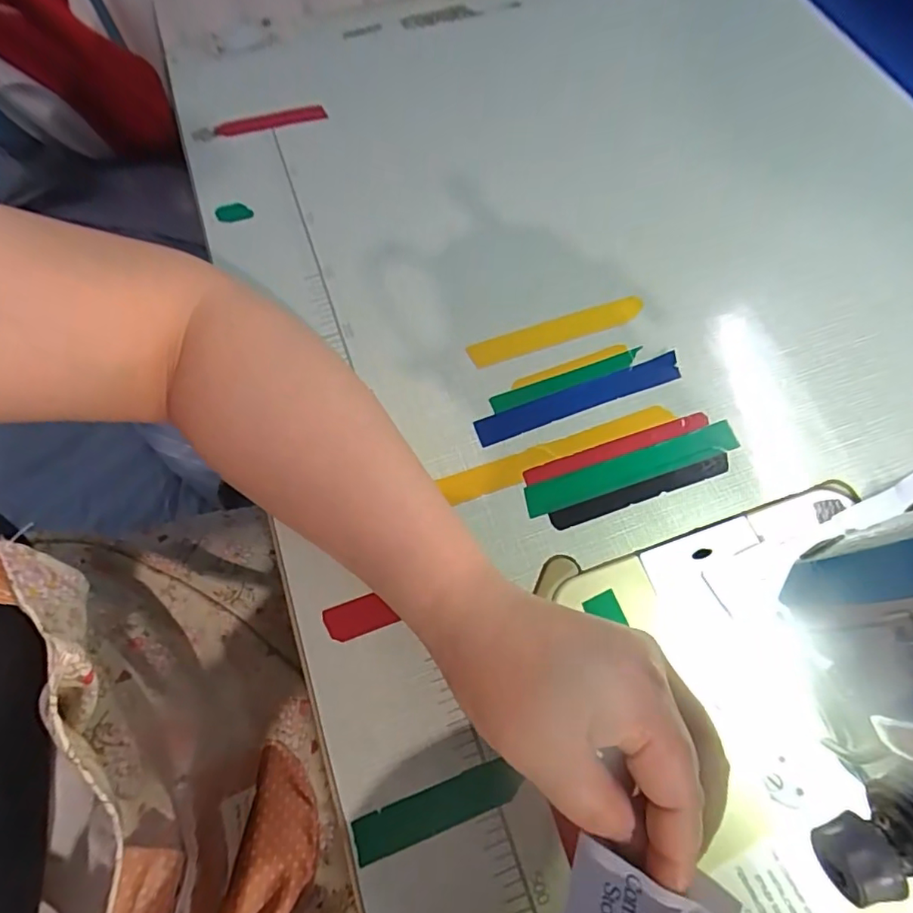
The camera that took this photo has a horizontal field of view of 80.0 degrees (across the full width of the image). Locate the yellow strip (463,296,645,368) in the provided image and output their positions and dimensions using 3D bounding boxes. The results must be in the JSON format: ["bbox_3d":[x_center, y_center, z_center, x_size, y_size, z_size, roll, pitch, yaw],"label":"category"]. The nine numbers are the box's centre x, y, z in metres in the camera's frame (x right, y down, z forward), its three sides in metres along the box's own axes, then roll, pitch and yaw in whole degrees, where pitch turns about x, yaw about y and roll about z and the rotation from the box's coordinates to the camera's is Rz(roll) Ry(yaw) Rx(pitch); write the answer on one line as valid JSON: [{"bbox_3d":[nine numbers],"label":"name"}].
[{"bbox_3d":[0.060,-0.074,0.325,0.108,0.004,0.016,-18,76,-5],"label":"yellow strip"}]

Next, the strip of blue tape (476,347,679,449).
[{"bbox_3d":[0.070,-0.033,0.310,0.123,0.004,0.016,-19,68,-7],"label":"strip of blue tape"}]

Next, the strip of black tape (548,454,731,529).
[{"bbox_3d":[0.099,0.018,0.290,0.101,0.004,0.011,-18,68,-7],"label":"strip of black tape"}]

